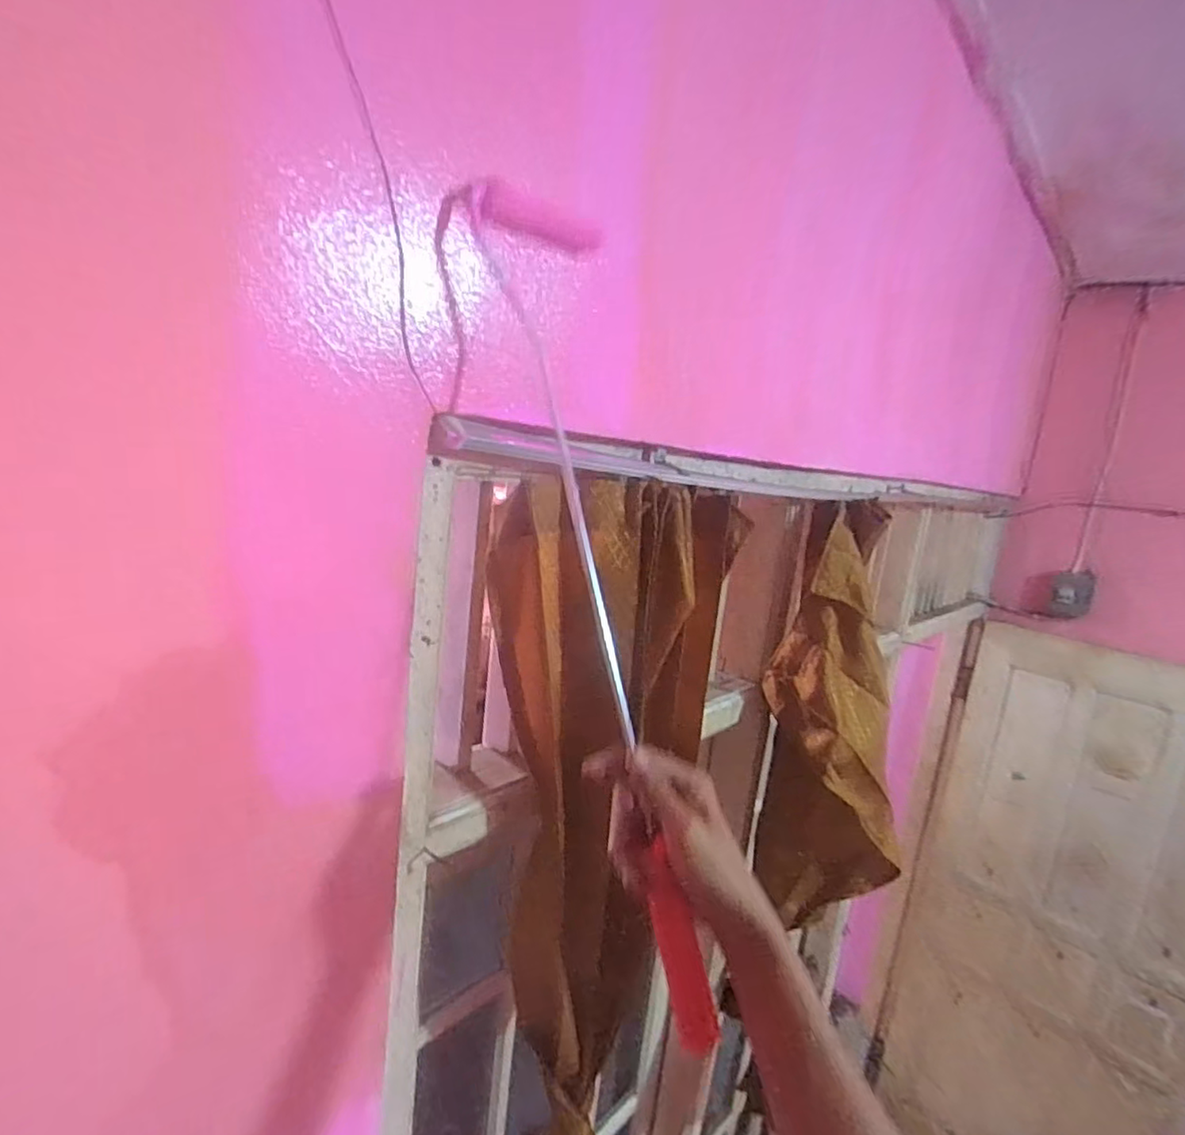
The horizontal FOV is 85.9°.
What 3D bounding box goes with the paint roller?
[{"bbox_3d":[0.009,0.023,0.439,0.033,0.595,0.110,-16,-6,40],"label":"paint roller"}]

